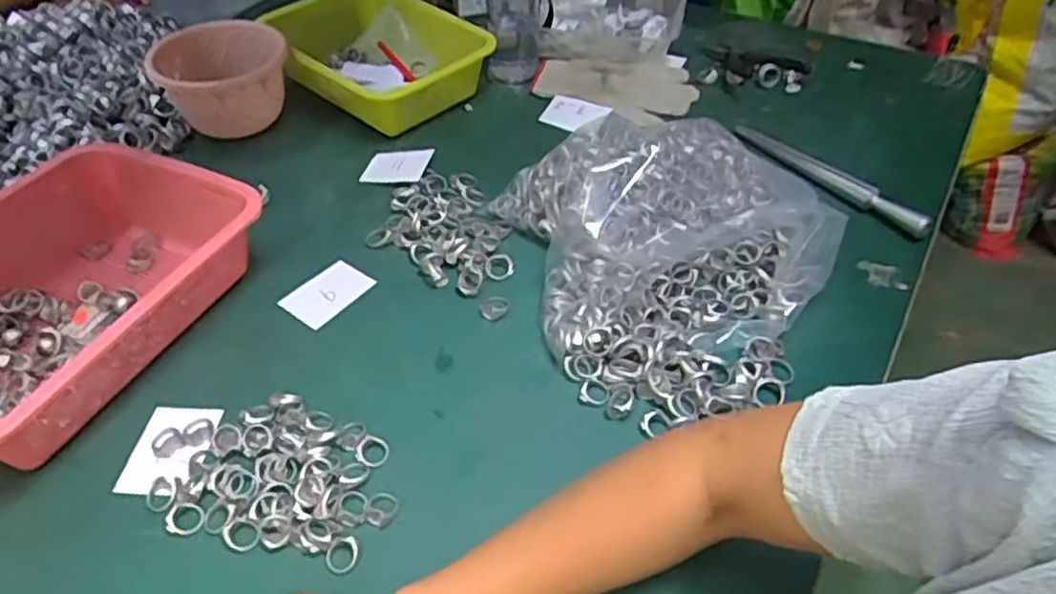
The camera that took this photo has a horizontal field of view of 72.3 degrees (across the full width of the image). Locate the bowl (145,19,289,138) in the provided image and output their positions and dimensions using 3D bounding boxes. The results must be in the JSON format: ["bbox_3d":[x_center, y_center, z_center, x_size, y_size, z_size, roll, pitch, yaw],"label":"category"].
[{"bbox_3d":[-0.349,-0.246,0.836,0.146,0.093,0.122,-13,45,-13],"label":"bowl"}]

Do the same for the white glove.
[{"bbox_3d":[0.111,-0.272,0.911,0.195,0.027,0.131,14,46,12],"label":"white glove"}]

